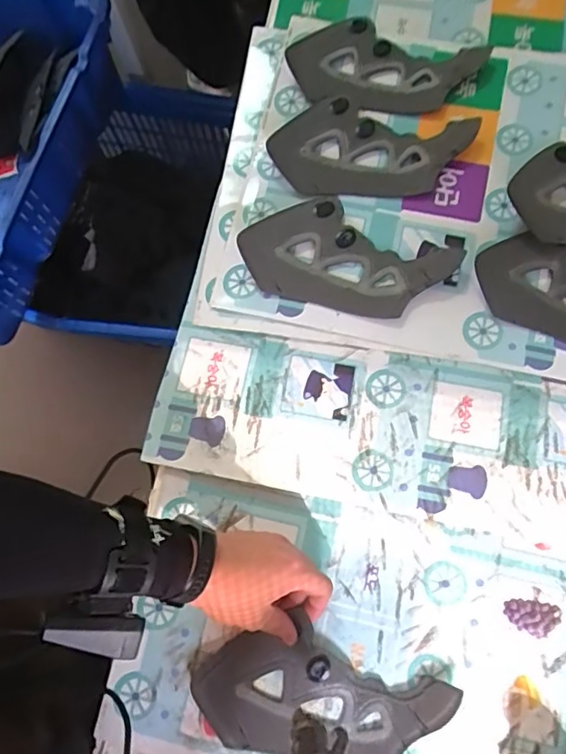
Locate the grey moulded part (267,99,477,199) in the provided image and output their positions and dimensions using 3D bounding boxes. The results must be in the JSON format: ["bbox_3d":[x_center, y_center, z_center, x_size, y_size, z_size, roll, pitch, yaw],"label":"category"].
[{"bbox_3d":[0.102,-0.266,0.618,0.227,0.018,0.123,-2,77,1],"label":"grey moulded part"}]

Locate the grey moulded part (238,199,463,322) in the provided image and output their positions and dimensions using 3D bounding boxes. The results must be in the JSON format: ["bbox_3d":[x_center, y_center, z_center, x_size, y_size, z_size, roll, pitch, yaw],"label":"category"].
[{"bbox_3d":[0.067,-0.123,0.575,0.217,0.015,0.122,22,78,7],"label":"grey moulded part"}]

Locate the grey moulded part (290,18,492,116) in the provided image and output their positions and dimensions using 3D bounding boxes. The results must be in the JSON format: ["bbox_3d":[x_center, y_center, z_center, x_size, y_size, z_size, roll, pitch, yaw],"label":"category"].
[{"bbox_3d":[0.120,-0.369,0.645,0.220,0.017,0.122,17,78,6],"label":"grey moulded part"}]

